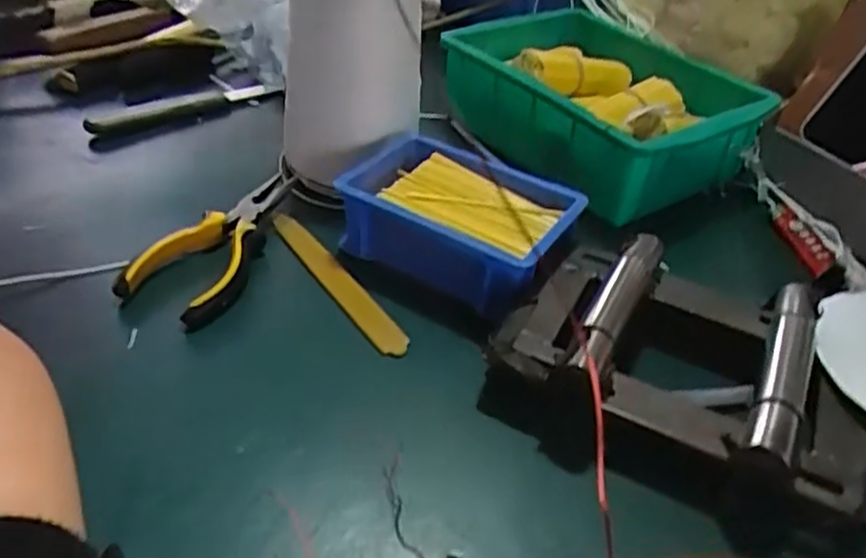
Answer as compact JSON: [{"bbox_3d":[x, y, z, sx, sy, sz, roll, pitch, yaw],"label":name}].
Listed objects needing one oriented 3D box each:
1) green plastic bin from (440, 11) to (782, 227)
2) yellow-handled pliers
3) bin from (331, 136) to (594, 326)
[{"bbox_3d":[0.139,-0.150,0.625,0.178,0.076,0.239,-22,46,-30],"label":"green plastic bin"},{"bbox_3d":[-0.134,-0.027,0.482,0.059,0.029,0.148,19,41,16],"label":"yellow-handled pliers"},{"bbox_3d":[0.015,-0.038,0.483,0.148,0.050,0.103,28,44,25],"label":"bin"}]

